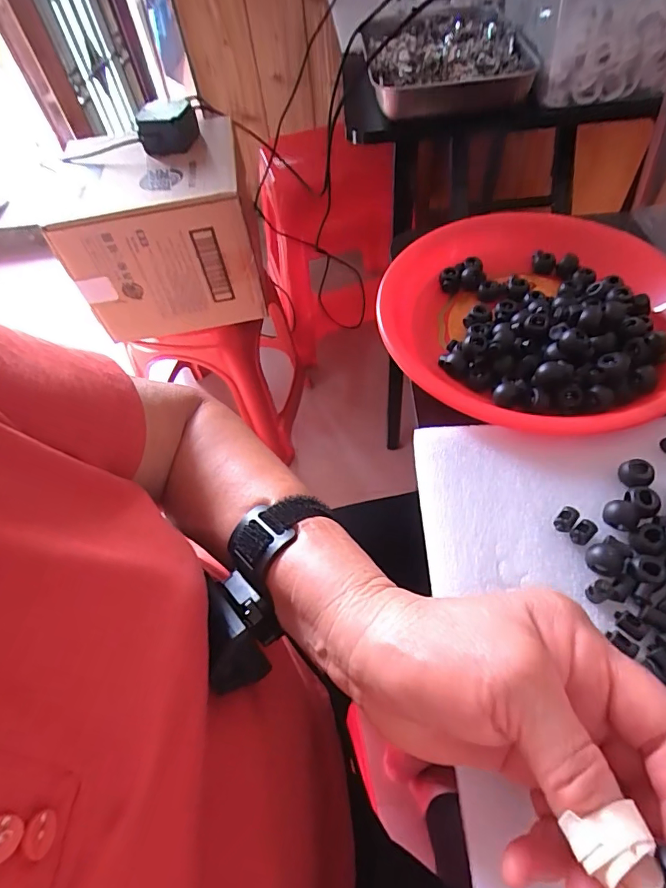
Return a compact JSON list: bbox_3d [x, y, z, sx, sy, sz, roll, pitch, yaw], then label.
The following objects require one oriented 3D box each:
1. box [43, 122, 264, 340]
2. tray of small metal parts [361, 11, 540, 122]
[{"bbox_3d":[-0.276,-0.363,0.804,0.276,0.219,0.249,-9,56,0],"label":"box"},{"bbox_3d":[0.142,-0.495,0.605,0.196,0.044,0.212,-4,56,1],"label":"tray of small metal parts"}]

